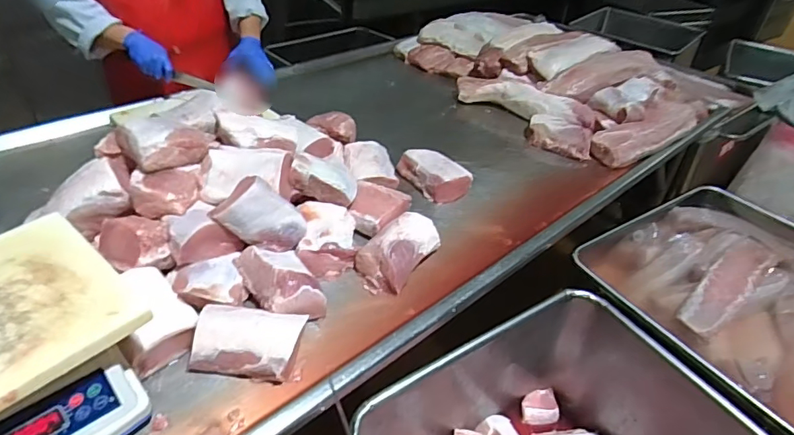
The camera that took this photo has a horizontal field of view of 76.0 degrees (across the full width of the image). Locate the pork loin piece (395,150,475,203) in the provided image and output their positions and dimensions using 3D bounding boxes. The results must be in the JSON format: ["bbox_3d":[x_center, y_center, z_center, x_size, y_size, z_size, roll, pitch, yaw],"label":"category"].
[{"bbox_3d":[0.091,-0.104,1.283,0.126,0.075,0.181,-21,44,-30],"label":"pork loin piece"}]

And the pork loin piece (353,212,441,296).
[{"bbox_3d":[-0.002,0.066,1.025,0.111,0.063,0.193,25,41,24],"label":"pork loin piece"}]

